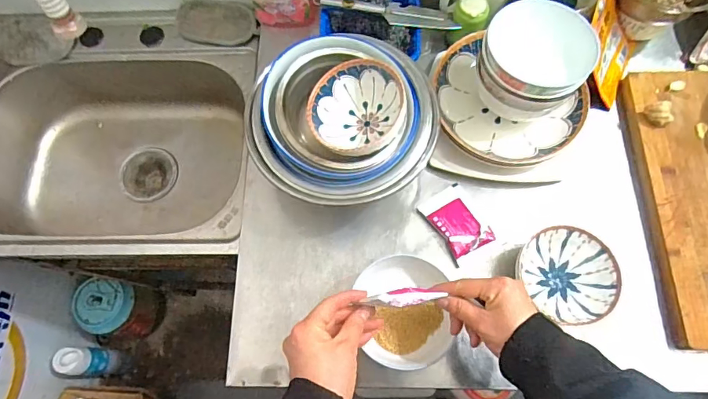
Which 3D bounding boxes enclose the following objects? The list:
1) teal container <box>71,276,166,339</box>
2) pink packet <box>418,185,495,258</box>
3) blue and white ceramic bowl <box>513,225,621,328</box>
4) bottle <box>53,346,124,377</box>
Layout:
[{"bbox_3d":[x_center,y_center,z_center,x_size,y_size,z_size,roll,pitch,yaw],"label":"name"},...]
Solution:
[{"bbox_3d":[-0.613,0.297,1.204,0.141,0.229,0.137,-1,70,2],"label":"teal container"},{"bbox_3d":[0.135,0.027,0.582,0.061,0.025,0.087,-31,72,-9],"label":"pink packet"},{"bbox_3d":[0.251,0.088,0.533,0.100,0.039,0.109,-1,70,2],"label":"blue and white ceramic bowl"},{"bbox_3d":[-0.655,0.406,1.127,0.065,0.212,0.065,-1,70,2],"label":"bottle"}]

